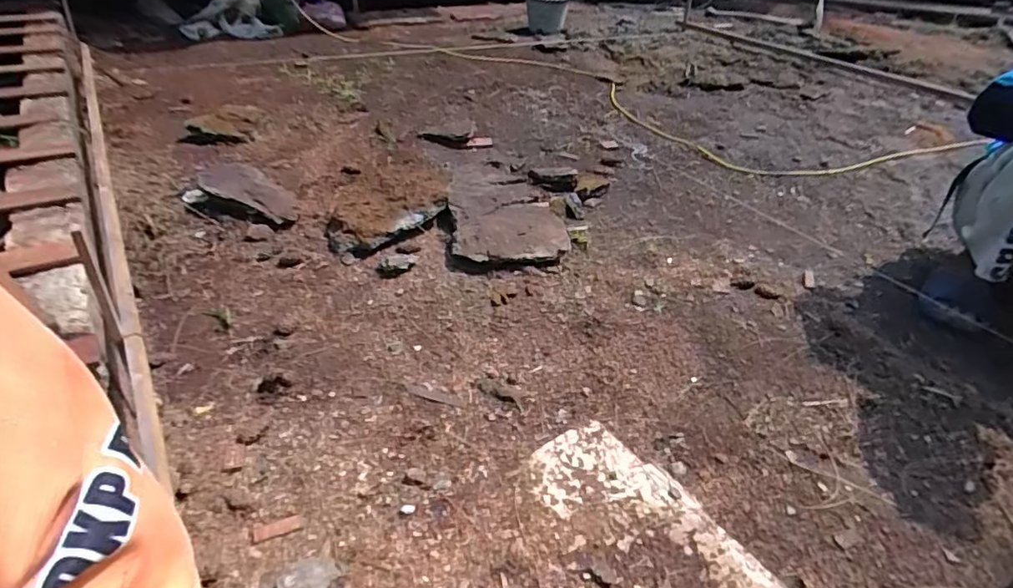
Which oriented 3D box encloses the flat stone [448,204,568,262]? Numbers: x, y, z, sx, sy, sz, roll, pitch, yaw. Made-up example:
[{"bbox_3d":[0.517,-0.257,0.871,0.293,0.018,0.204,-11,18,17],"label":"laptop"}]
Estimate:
[{"bbox_3d":[0.007,-0.149,1.357,0.277,0.055,0.233,-4,38,-7],"label":"flat stone"}]

